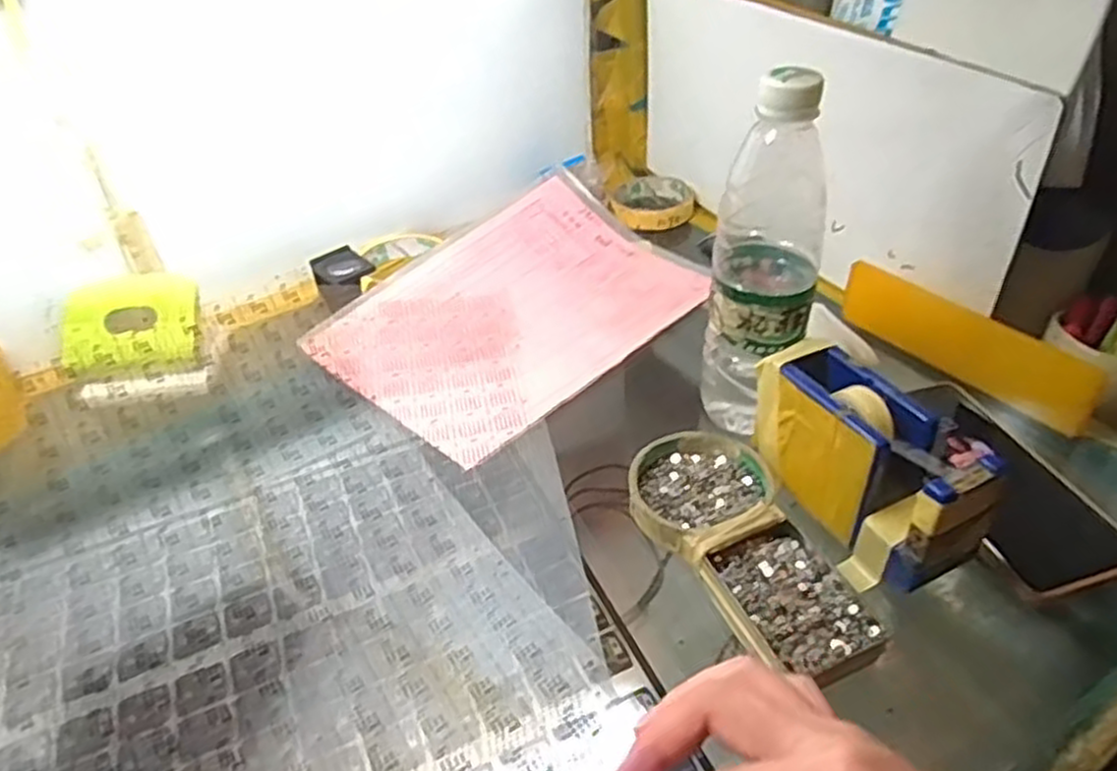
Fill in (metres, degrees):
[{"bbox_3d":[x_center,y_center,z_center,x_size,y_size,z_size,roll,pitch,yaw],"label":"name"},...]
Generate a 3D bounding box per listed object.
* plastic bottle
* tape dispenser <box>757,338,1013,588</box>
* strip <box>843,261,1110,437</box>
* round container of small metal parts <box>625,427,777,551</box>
[{"bbox_3d":[0.125,-0.071,0.457,0.061,0.223,0.073,9,40,18],"label":"plastic bottle"},{"bbox_3d":[0.169,0.044,0.422,0.053,0.083,0.137,-19,40,-17],"label":"tape dispenser"},{"bbox_3d":[0.287,-0.032,0.540,0.012,0.049,0.184,-16,40,-34],"label":"strip"},{"bbox_3d":[0.081,0.059,0.460,0.085,0.019,0.070,-29,44,-27],"label":"round container of small metal parts"}]

